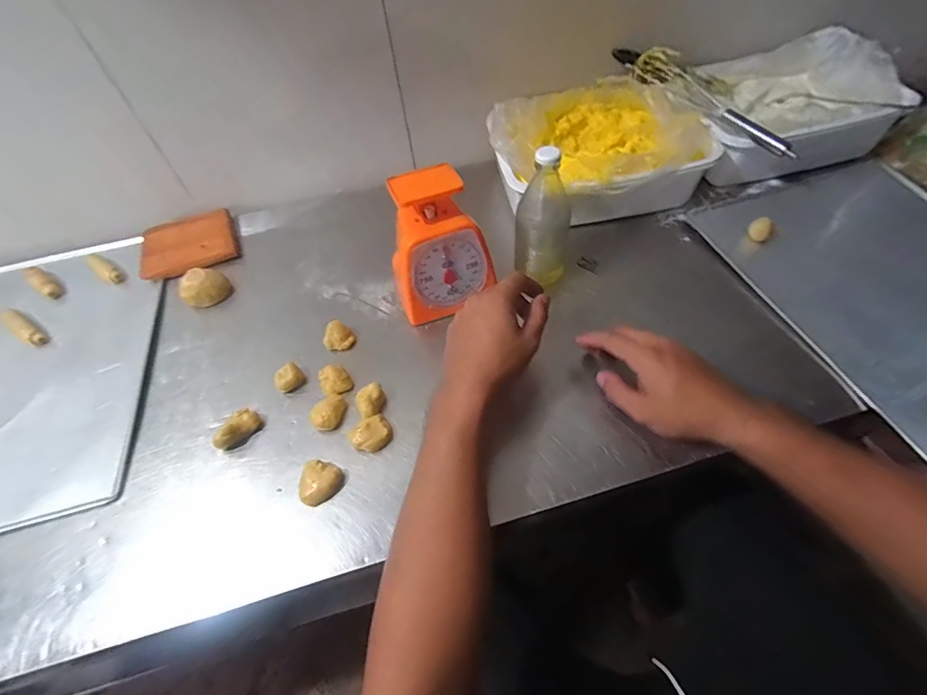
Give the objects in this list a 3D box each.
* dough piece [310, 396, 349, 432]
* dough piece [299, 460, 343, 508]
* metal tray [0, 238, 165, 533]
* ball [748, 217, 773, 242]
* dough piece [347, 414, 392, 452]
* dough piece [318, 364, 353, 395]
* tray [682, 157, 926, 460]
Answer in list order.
[{"bbox_3d":[-0.145,0.072,0.461,0.041,0.023,0.031,-40,59,-23],"label":"dough piece"},{"bbox_3d":[-0.142,0.132,0.414,0.038,0.020,0.042,21,57,20],"label":"dough piece"},{"bbox_3d":[-0.571,0.019,0.537,0.324,0.021,0.460,-15,53,-6],"label":"metal tray"},{"bbox_3d":[0.395,-0.158,0.558,0.027,0.022,0.019,32,62,26],"label":"ball"},{"bbox_3d":[-0.095,0.092,0.438,0.040,0.024,0.033,-36,58,-21],"label":"dough piece"},{"bbox_3d":[-0.148,0.040,0.486,0.033,0.026,0.036,-2,52,3],"label":"dough piece"},{"bbox_3d":[0.532,-0.071,0.496,0.320,0.022,0.450,-14,53,-6],"label":"tray"}]

